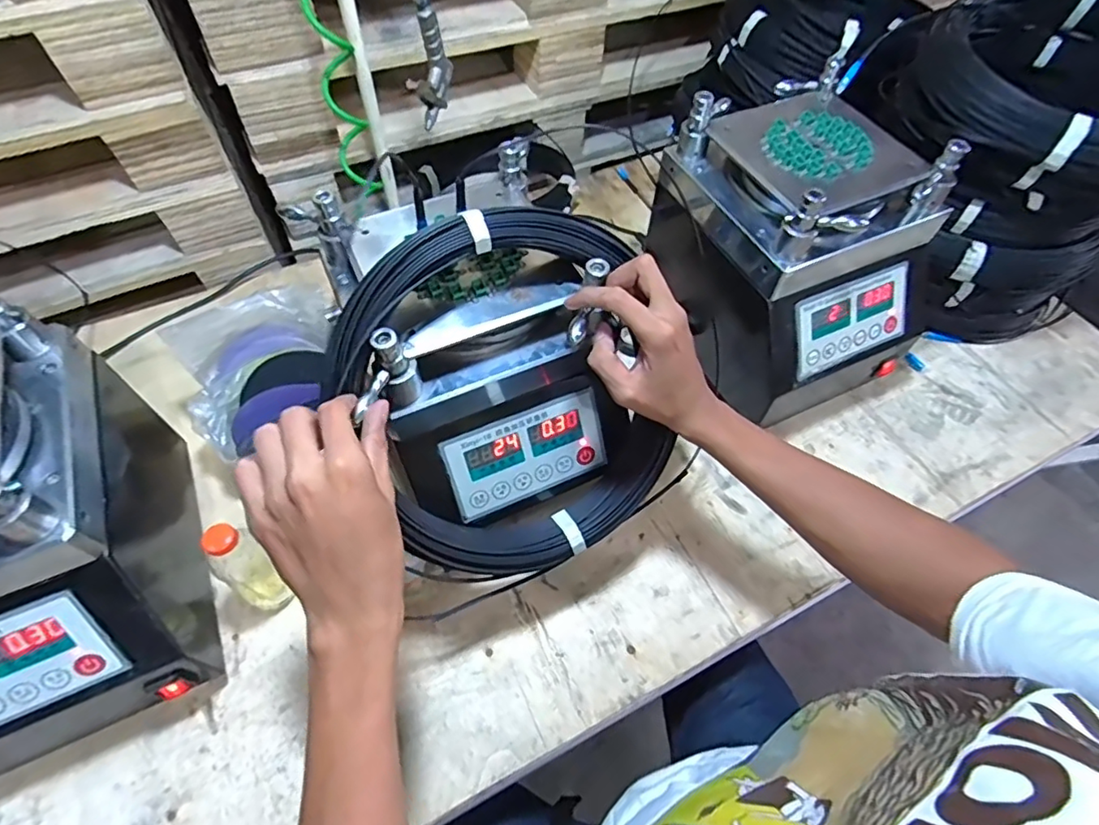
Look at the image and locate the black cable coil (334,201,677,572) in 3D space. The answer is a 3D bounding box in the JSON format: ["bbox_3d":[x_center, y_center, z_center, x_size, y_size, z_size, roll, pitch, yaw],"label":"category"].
[{"bbox_3d":[-0.020,-0.013,0.486,0.271,0.310,0.053,-25,22,-16],"label":"black cable coil"}]

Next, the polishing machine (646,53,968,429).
[{"bbox_3d":[0.282,-0.171,0.697,0.208,0.317,0.281,-24,62,-15],"label":"polishing machine"}]

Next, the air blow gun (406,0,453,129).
[{"bbox_3d":[-0.142,-0.441,0.624,0.030,0.226,0.072,7,58,3],"label":"air blow gun"}]

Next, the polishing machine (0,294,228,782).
[{"bbox_3d":[-0.467,0.112,0.478,0.229,0.278,0.292,-22,61,-14],"label":"polishing machine"}]

